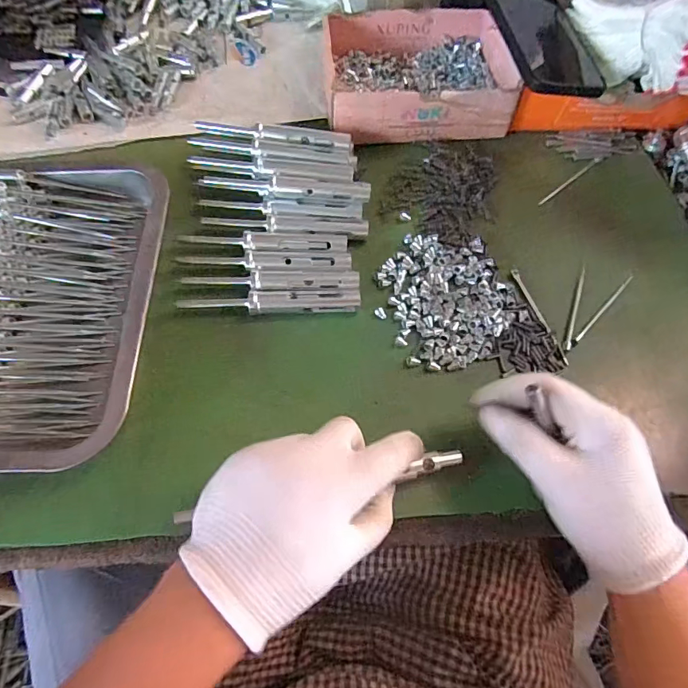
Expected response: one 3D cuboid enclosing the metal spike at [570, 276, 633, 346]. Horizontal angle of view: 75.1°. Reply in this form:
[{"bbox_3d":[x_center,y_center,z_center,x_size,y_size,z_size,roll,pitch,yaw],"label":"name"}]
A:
[{"bbox_3d":[0.212,-0.029,0.365,0.005,0.004,0.088,42,71,16],"label":"metal spike"}]

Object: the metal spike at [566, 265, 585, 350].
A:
[{"bbox_3d":[0.192,-0.031,0.370,0.005,0.010,0.085,20,67,7],"label":"metal spike"}]

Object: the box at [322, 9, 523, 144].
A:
[{"bbox_3d":[0.068,-0.272,0.439,0.170,0.040,0.145,-5,66,-4],"label":"box"}]

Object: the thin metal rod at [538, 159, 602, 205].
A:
[{"bbox_3d":[0.214,-0.155,0.425,0.084,0.004,0.004,-35,71,-16],"label":"thin metal rod"}]

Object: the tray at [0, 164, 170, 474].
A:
[{"bbox_3d":[-0.235,-0.035,0.333,0.184,0.031,0.251,0,66,-2],"label":"tray"}]

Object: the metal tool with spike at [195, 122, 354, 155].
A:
[{"bbox_3d":[-0.064,-0.196,0.416,0.144,0.011,0.024,11,66,3],"label":"metal tool with spike"}]

